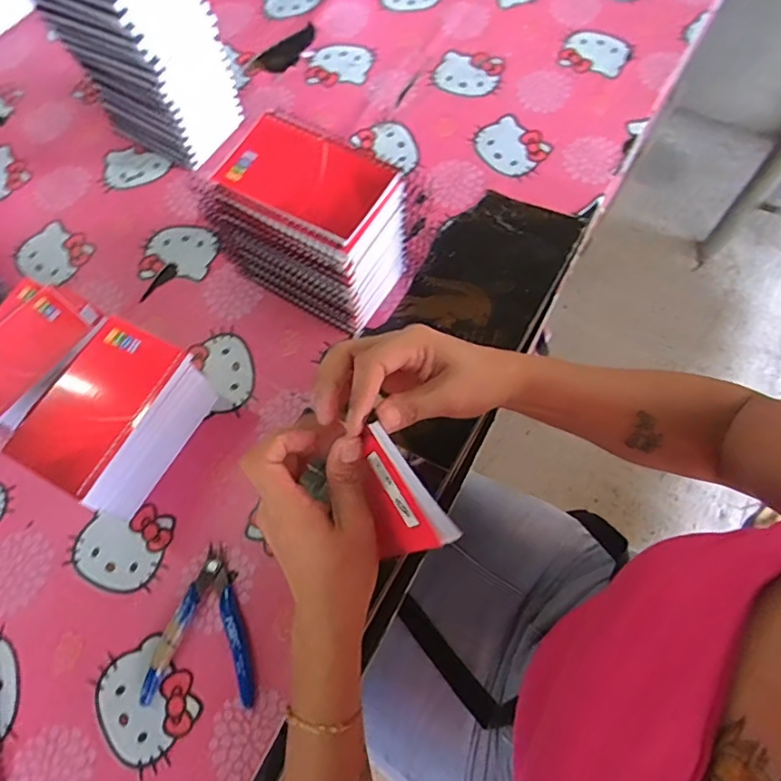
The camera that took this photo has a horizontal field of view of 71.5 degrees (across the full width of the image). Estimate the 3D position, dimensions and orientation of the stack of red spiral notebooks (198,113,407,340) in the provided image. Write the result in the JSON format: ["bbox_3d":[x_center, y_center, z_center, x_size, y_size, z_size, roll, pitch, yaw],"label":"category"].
[{"bbox_3d":[-0.066,-0.142,0.483,0.137,0.145,0.090,31,73,14],"label":"stack of red spiral notebooks"}]

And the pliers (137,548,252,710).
[{"bbox_3d":[-0.145,0.186,0.432,0.085,0.015,0.112,2,68,4],"label":"pliers"}]

